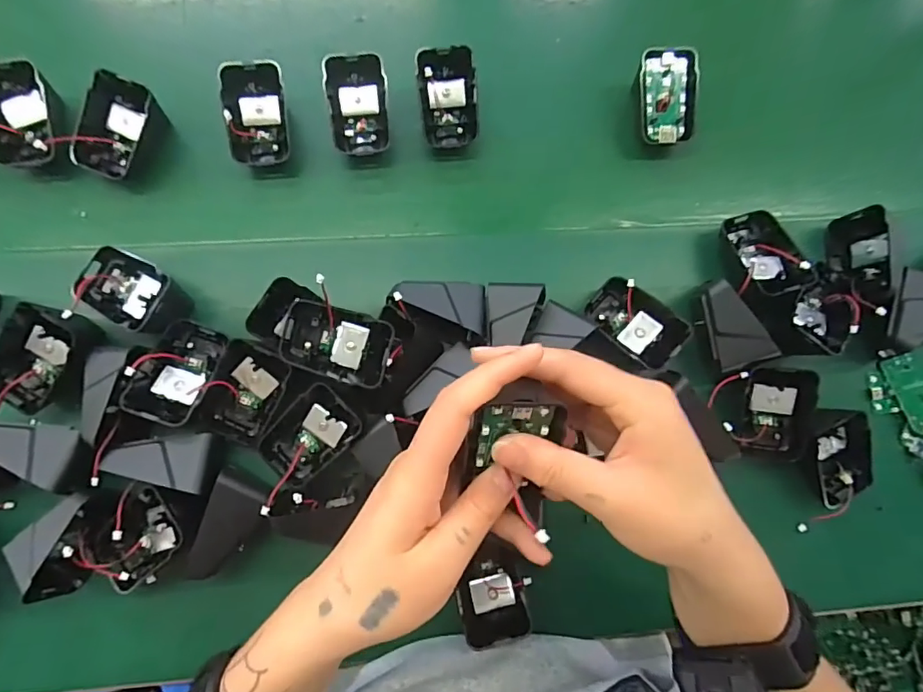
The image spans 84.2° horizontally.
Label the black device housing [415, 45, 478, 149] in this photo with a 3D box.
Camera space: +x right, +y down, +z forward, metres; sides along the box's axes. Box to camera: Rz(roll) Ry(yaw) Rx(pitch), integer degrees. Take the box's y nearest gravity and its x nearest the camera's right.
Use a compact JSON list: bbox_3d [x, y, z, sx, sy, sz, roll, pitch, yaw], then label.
[{"bbox_3d":[-0.009,-0.188,0.387,0.046,0.018,0.070,-7,114,0],"label":"black device housing"}]

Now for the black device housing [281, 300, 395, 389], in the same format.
[{"bbox_3d":[-0.081,-0.002,0.330,0.071,0.025,0.043,19,81,-1],"label":"black device housing"}]

